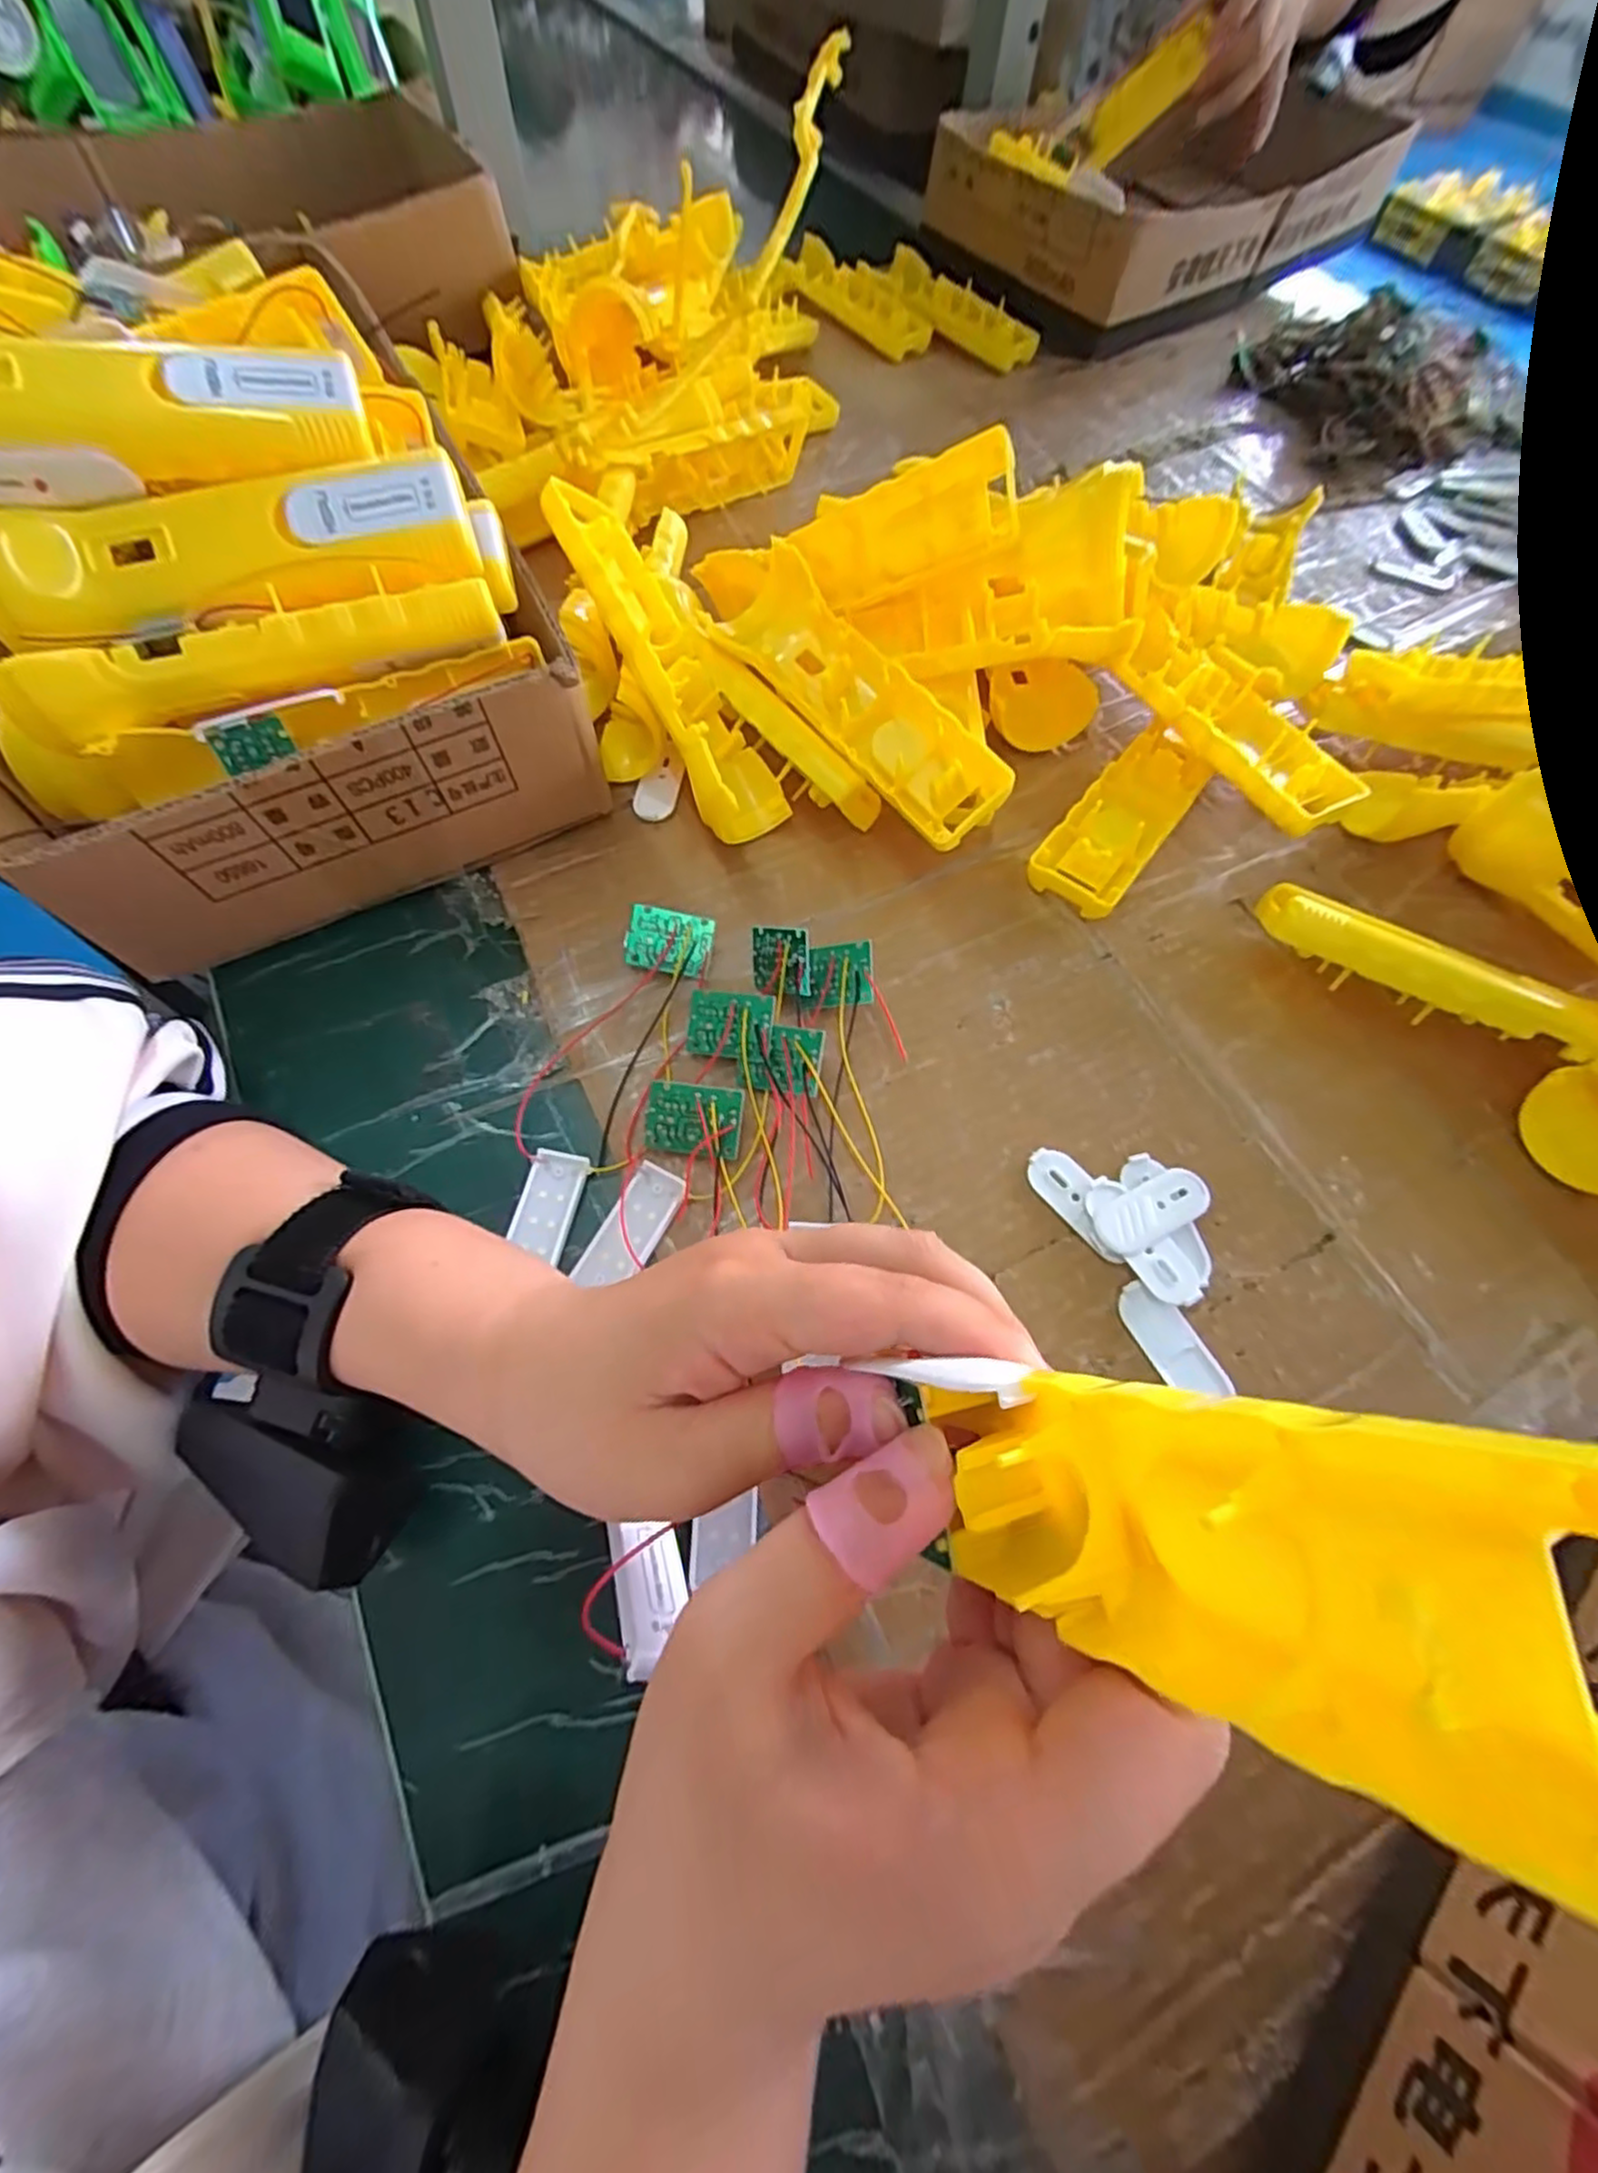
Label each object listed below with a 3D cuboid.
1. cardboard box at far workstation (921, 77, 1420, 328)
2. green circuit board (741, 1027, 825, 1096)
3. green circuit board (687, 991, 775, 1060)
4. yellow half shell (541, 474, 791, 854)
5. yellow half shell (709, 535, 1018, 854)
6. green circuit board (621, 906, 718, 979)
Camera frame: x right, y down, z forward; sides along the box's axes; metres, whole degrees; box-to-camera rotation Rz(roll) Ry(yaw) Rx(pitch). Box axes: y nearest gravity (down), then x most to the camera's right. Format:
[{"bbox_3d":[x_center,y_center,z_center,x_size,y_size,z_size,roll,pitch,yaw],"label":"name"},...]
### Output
[{"bbox_3d":[0.304,-0.742,0.615,0.378,0.083,0.199,-33,70,-18],"label":"cardboard box at far workstation"},{"bbox_3d":[-0.007,-0.010,0.284,0.033,0.004,0.026,6,89,23],"label":"green circuit board"},{"bbox_3d":[-0.028,-0.024,0.288,0.033,0.004,0.025,6,92,14],"label":"green circuit board"},{"bbox_3d":[-0.058,-0.189,0.322,0.045,0.042,0.163,-30,95,-15],"label":"yellow half shell"},{"bbox_3d":[0.022,-0.172,0.318,0.043,0.032,0.163,-33,70,-18],"label":"yellow half shell"},{"bbox_3d":[-0.055,-0.060,0.307,0.035,0.004,0.027,7,94,-15],"label":"green circuit board"}]

